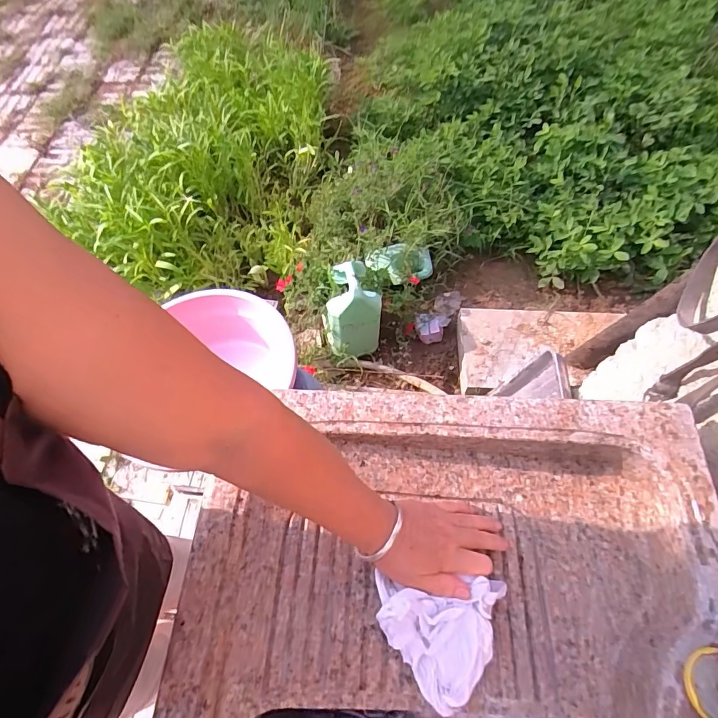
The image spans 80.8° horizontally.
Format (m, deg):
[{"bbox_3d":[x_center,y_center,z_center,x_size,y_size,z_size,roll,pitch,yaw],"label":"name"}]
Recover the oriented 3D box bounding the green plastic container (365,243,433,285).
[{"bbox_3d":[0.145,-0.325,1.498,0.232,0.099,0.127,7,62,4],"label":"green plastic container"}]

